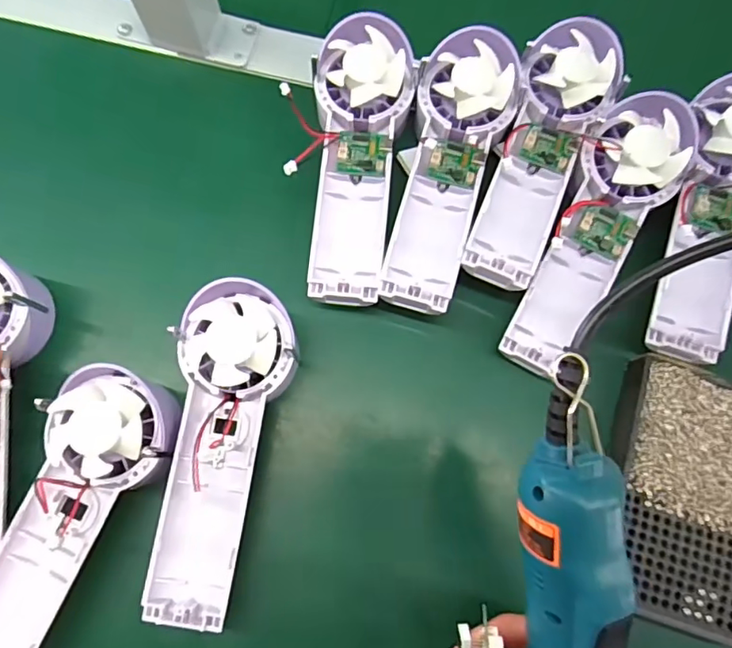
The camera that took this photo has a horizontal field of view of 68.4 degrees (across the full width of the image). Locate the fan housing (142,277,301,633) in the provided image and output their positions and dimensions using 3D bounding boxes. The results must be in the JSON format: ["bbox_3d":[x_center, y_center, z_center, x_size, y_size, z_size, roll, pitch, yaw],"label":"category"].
[{"bbox_3d":[-0.077,0.068,0.294,0.061,0.050,0.173,6,75,1],"label":"fan housing"}]

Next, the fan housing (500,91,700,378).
[{"bbox_3d":[0.138,-0.054,0.317,0.059,0.051,0.169,28,77,6],"label":"fan housing"}]

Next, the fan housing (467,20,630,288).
[{"bbox_3d":[0.107,-0.104,0.323,0.054,0.026,0.170,21,76,4],"label":"fan housing"}]

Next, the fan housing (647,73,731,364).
[{"bbox_3d":[0.208,-0.064,0.312,0.048,0.036,0.168,16,76,3],"label":"fan housing"}]

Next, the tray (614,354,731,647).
[{"bbox_3d":[0.180,0.093,0.294,0.087,0.016,0.136,14,76,3],"label":"tray"}]

